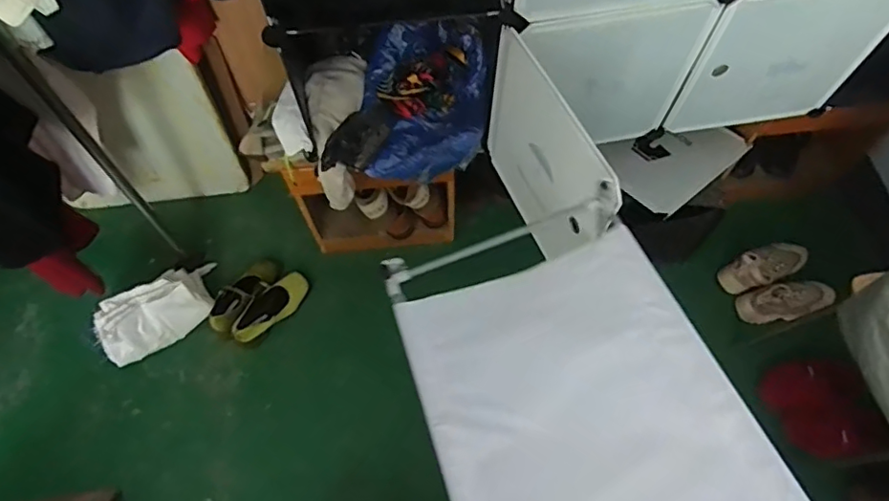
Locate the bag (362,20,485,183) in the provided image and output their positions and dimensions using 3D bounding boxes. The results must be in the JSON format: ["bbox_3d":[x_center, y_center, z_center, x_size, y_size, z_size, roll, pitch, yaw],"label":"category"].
[{"bbox_3d":[-0.038,-0.307,1.102,0.244,0.134,0.314,-4,64,-1],"label":"bag"}]

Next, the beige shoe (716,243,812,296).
[{"bbox_3d":[0.906,0.036,1.530,0.282,0.067,0.107,-23,65,-10],"label":"beige shoe"}]

